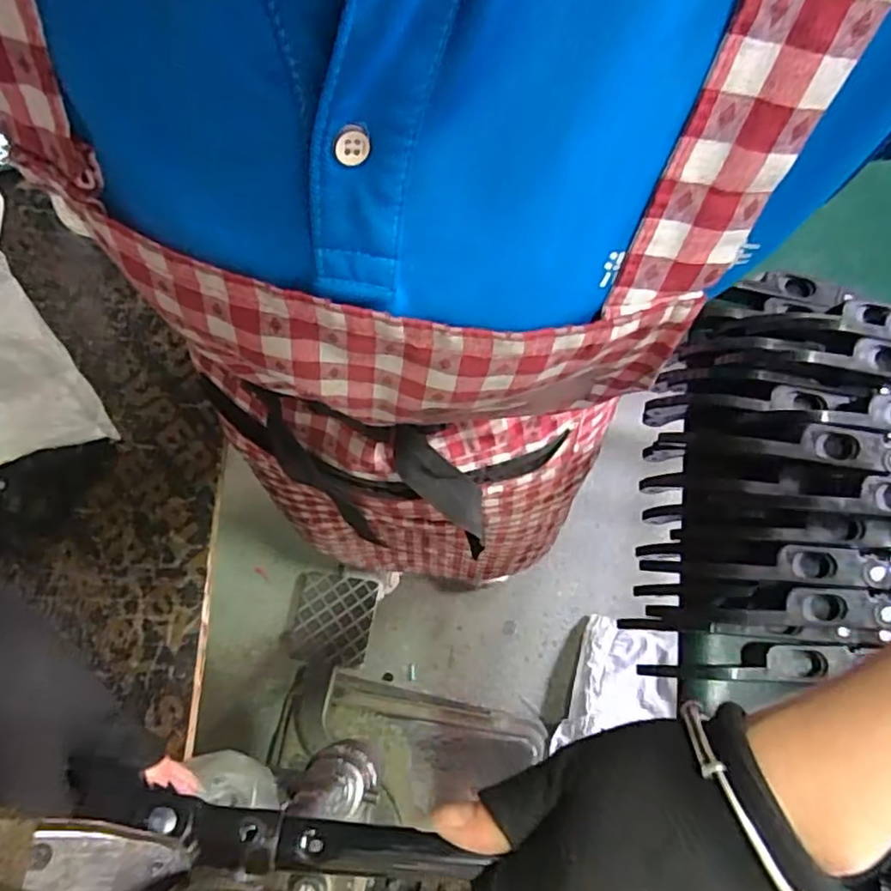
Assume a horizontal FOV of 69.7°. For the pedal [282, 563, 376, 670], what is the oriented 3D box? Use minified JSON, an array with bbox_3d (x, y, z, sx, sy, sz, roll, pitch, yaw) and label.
[{"bbox_3d":[-0.202,0.301,1.125,0.149,0.031,0.156,7,71,5],"label":"pedal"}]

